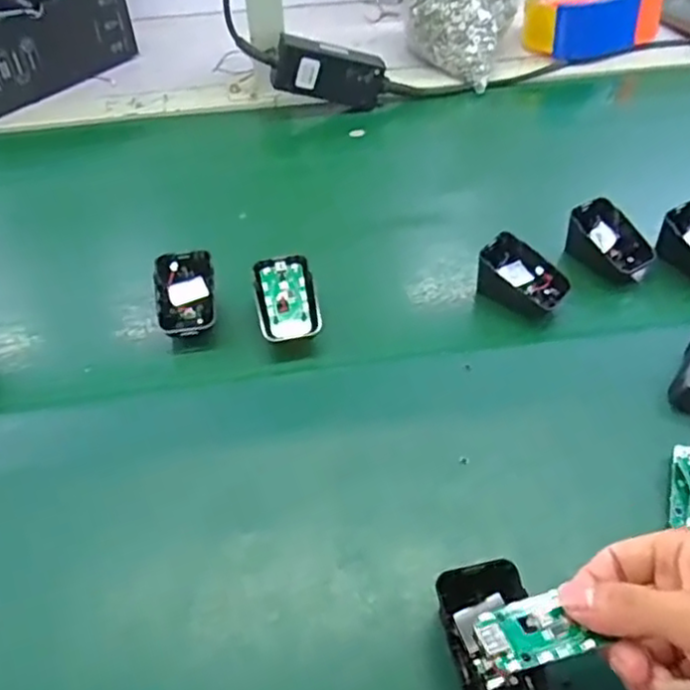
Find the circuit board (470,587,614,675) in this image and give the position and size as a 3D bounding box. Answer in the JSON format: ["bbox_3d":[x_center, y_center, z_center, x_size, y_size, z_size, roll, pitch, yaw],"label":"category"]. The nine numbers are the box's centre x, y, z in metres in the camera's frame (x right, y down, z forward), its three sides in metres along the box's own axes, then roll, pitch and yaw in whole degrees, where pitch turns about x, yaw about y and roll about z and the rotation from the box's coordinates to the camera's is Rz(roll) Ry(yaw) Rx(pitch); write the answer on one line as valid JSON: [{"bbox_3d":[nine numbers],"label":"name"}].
[{"bbox_3d":[0.084,0.127,0.299,0.051,0.010,0.030,-15,49,-12],"label":"circuit board"}]

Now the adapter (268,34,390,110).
[{"bbox_3d":[-0.013,-0.287,0.711,0.120,0.055,0.024,5,44,-22],"label":"adapter"}]

